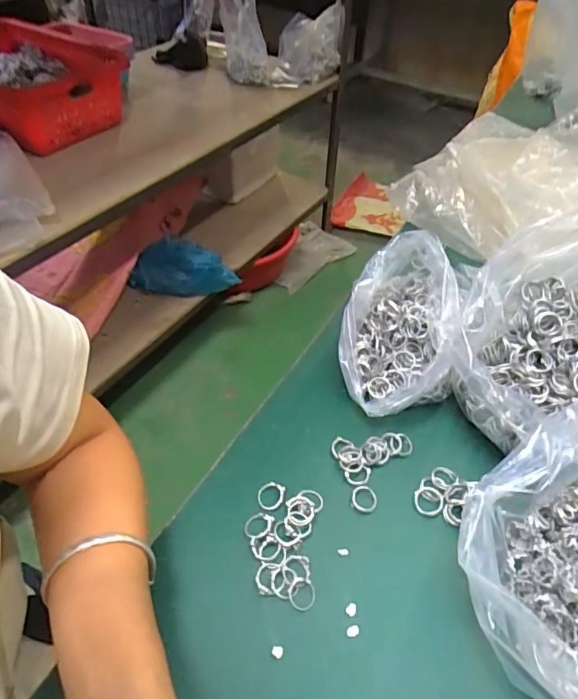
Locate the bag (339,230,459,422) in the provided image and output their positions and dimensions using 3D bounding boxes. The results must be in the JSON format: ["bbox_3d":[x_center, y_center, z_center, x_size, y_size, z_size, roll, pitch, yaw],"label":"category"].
[{"bbox_3d":[0.106,-0.017,0.464,0.111,0.119,0.154,13,47,6],"label":"bag"}]

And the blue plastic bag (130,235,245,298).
[{"bbox_3d":[-0.273,-0.218,1.321,0.290,0.131,0.121,13,47,10],"label":"blue plastic bag"}]

